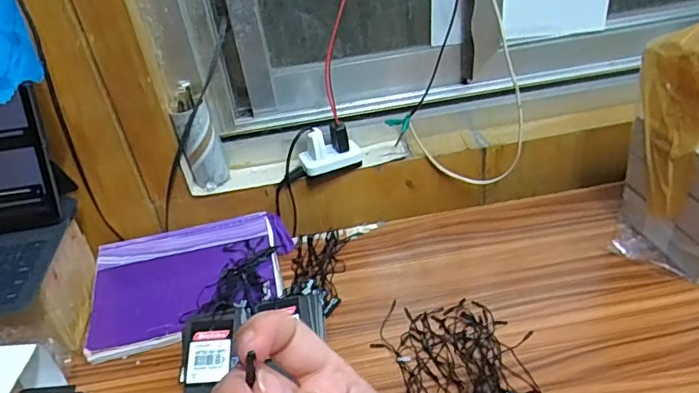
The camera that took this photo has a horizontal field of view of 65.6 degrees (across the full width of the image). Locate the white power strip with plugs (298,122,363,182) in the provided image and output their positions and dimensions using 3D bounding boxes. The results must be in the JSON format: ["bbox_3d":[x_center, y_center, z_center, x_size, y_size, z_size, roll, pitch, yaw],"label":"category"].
[{"bbox_3d":[-0.024,-0.057,0.640,0.070,0.053,0.033,-20,37,-18],"label":"white power strip with plugs"}]

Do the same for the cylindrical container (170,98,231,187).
[{"bbox_3d":[-0.172,-0.061,0.632,0.045,0.097,0.036,-17,36,-14],"label":"cylindrical container"}]

